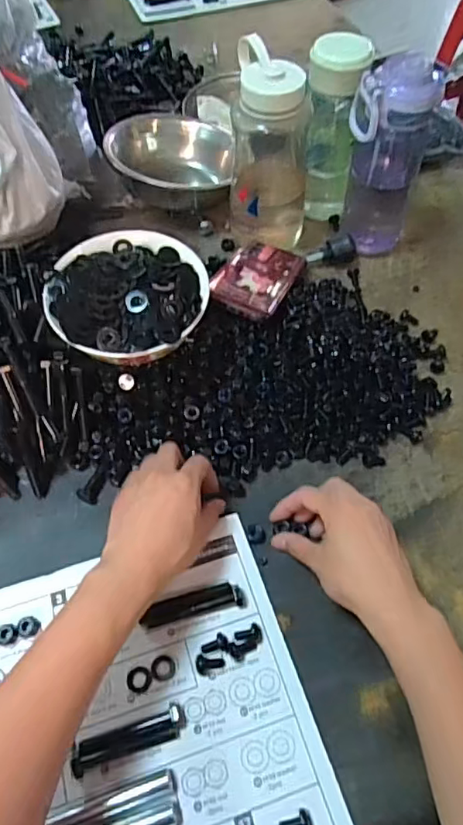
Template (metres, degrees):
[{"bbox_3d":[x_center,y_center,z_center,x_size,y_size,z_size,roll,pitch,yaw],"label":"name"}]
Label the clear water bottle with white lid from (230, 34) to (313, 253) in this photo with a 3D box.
[{"bbox_3d":[0.045,-0.291,0.634,0.088,0.197,0.087,-2,56,0],"label":"clear water bottle with white lid"}]

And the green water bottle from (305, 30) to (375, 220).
[{"bbox_3d":[0.121,-0.335,0.663,0.068,0.196,0.074,17,58,12],"label":"green water bottle"}]

